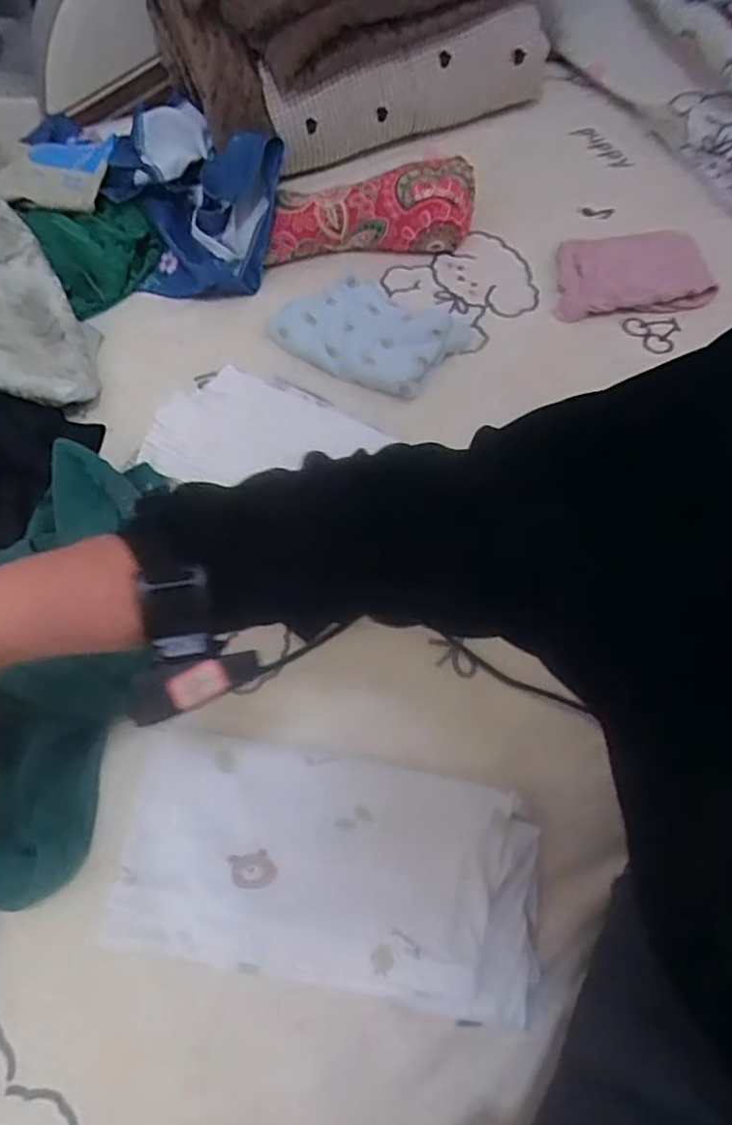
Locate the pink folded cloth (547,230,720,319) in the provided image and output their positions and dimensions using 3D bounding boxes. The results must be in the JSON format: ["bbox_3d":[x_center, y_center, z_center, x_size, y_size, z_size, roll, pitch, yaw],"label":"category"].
[{"bbox_3d":[0.308,-0.345,0.785,0.176,0.021,0.125,-4,62,0],"label":"pink folded cloth"}]

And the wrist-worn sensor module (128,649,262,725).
[{"bbox_3d":[-0.095,0.064,0.365,0.070,0.016,0.027,-15,100,-26],"label":"wrist-worn sensor module"}]

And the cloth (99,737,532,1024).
[{"bbox_3d":[-0.025,0.217,0.485,0.296,0.029,0.152,8,62,6],"label":"cloth"}]

